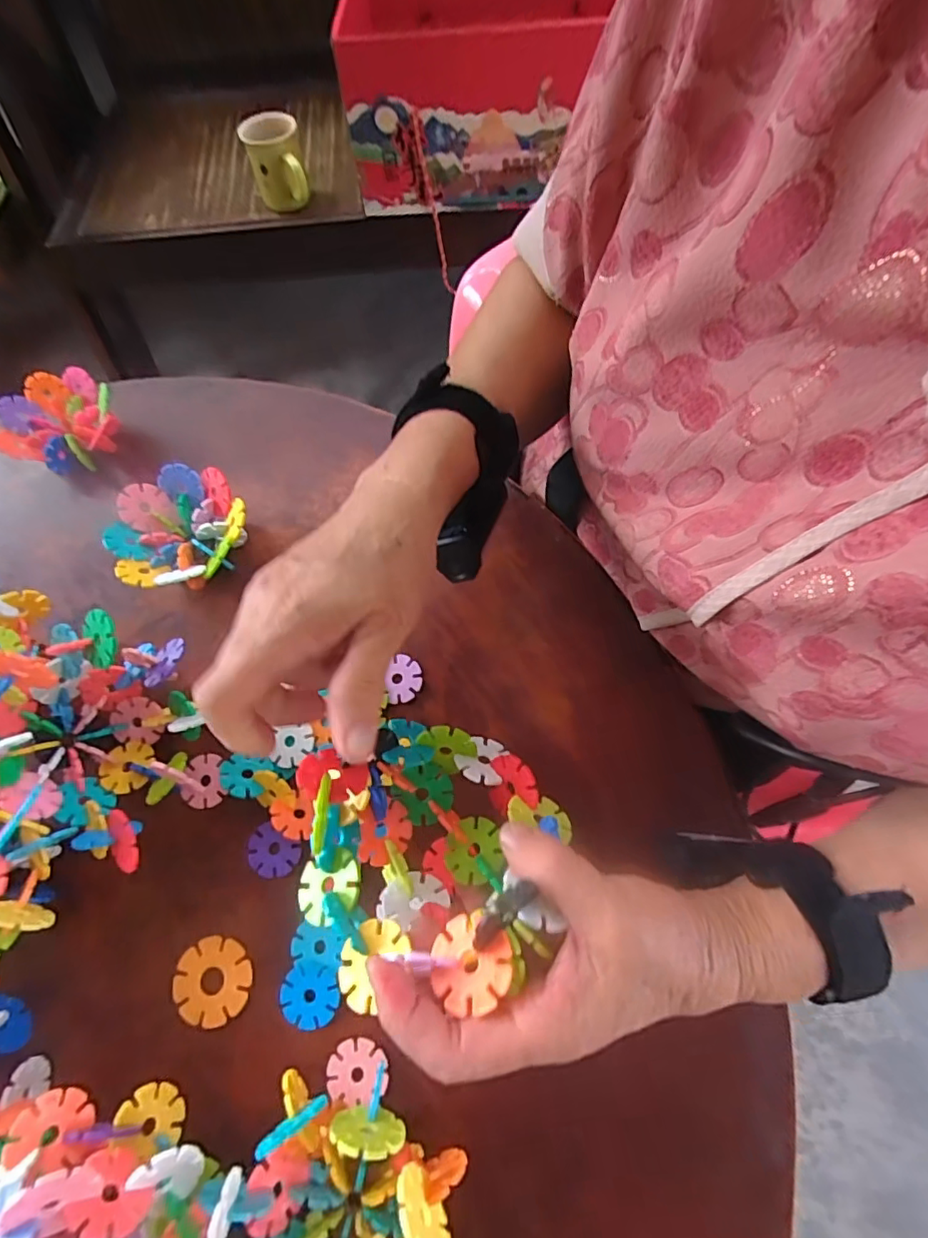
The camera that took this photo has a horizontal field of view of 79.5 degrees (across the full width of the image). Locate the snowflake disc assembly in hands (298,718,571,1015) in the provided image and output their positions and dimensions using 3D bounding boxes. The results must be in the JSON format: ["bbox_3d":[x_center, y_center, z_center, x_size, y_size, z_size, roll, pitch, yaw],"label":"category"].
[{"bbox_3d":[-0.014,0.100,0.250,0.116,0.077,0.106,-1,72,-1],"label":"snowflake disc assembly in hands"}]

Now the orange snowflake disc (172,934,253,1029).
[{"bbox_3d":[-0.141,0.203,0.312,0.043,0.004,0.042,-1,72,2],"label":"orange snowflake disc"}]

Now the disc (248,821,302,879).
[{"bbox_3d":[-0.115,0.140,0.332,0.031,0.004,0.026,28,75,10],"label":"disc"}]

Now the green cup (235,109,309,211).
[{"bbox_3d":[-0.268,-0.648,0.794,0.078,0.084,0.081,-1,72,2],"label":"green cup"}]

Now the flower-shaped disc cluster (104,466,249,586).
[{"bbox_3d":[-0.193,-0.056,0.390,0.087,0.046,0.085,-1,72,2],"label":"flower-shaped disc cluster"}]

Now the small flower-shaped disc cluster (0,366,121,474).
[{"bbox_3d":[-0.309,-0.148,0.431,0.086,0.042,0.077,-38,75,-10],"label":"small flower-shaped disc cluster"}]

